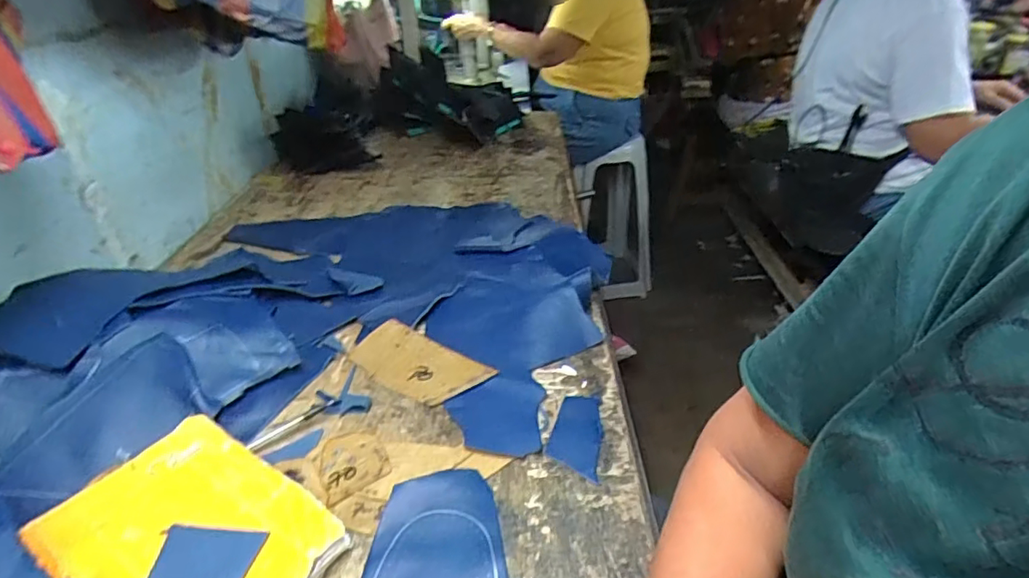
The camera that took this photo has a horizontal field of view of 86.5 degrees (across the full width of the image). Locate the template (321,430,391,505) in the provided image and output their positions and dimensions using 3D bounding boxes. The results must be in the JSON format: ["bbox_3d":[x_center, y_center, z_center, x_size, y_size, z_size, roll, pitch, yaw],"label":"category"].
[{"bbox_3d":[-0.143,0.148,0.476,0.055,0.004,0.065,-18,36,-27],"label":"template"}]

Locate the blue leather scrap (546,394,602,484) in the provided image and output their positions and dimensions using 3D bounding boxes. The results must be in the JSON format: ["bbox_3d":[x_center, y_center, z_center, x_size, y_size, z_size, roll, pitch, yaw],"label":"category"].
[{"bbox_3d":[0.057,0.131,0.503,0.046,0.005,0.095,7,32,10],"label":"blue leather scrap"}]

